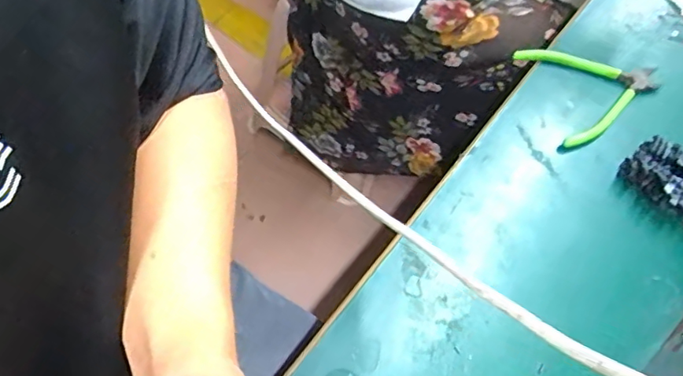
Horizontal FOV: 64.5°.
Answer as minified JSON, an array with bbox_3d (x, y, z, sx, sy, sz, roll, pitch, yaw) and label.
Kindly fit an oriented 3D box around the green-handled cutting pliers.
[{"bbox_3d":[0.248,-0.100,0.529,0.129,0.020,0.110,-13,65,-16],"label":"green-handled cutting pliers"}]

